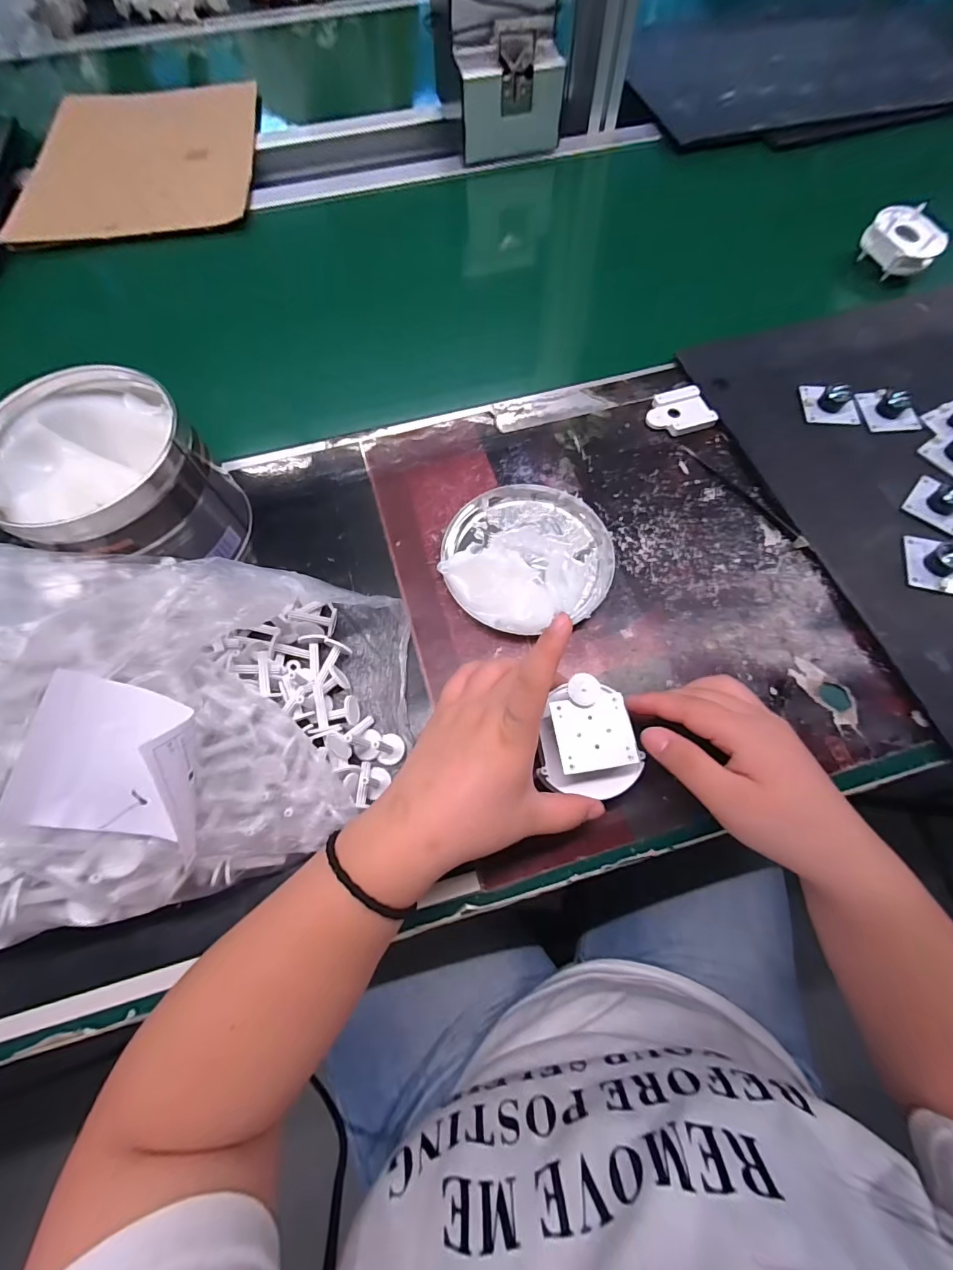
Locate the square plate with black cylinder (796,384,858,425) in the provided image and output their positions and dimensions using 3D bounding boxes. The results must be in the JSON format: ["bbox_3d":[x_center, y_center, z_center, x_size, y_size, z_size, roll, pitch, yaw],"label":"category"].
[{"bbox_3d":[0.311,-0.205,0.400,0.046,0.020,0.036,10,68,5],"label":"square plate with black cylinder"}]

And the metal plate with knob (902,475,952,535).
[{"bbox_3d":[0.366,-0.105,0.357,0.041,0.020,0.043,39,73,15],"label":"metal plate with knob"}]

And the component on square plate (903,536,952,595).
[{"bbox_3d":[0.344,-0.055,0.337,0.040,0.024,0.043,13,68,6],"label":"component on square plate"}]

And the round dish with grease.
[{"bbox_3d":[0.039,-0.065,0.348,0.127,0.028,0.122,0,68,1],"label":"round dish with grease"}]

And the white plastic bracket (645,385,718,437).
[{"bbox_3d":[0.180,-0.201,0.412,0.055,0.009,0.051,-19,69,-7],"label":"white plastic bracket"}]

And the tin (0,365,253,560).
[{"bbox_3d":[-0.249,-0.100,0.330,0.121,0.102,0.120,0,68,1],"label":"tin"}]

